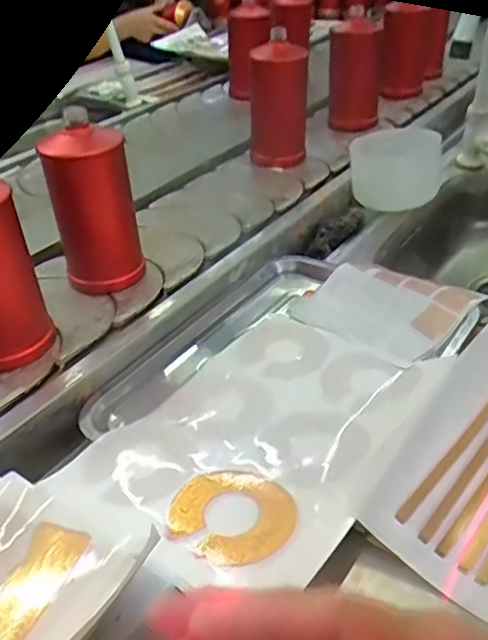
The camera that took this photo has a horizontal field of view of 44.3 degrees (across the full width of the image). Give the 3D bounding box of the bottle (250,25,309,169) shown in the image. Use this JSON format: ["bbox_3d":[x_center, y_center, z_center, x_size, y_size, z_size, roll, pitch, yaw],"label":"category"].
[{"bbox_3d":[0.052,-0.342,0.922,0.083,0.173,0.073,-1,37,2],"label":"bottle"}]

